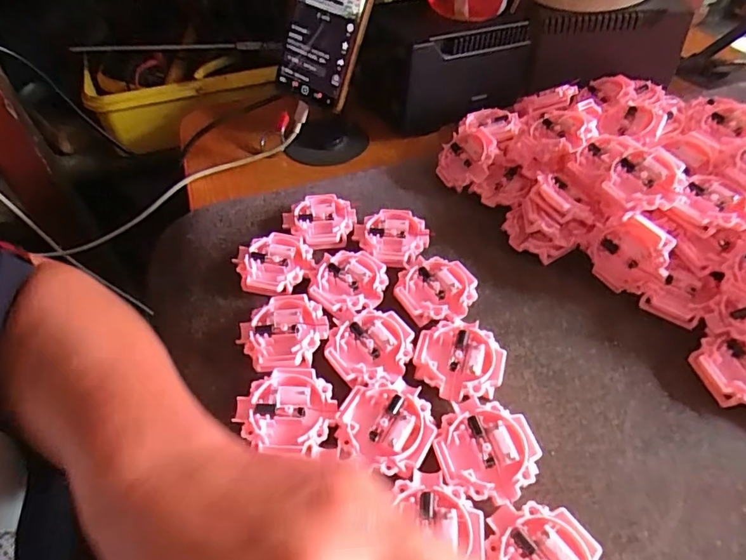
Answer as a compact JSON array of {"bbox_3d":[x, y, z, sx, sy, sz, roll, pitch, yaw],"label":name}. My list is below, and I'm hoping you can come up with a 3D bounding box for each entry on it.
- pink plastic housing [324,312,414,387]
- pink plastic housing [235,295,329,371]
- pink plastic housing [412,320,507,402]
[{"bbox_3d":[0.000,0.042,0.303,0.051,0.009,0.049,0,49,0],"label":"pink plastic housing"},{"bbox_3d":[-0.056,0.036,0.313,0.053,0.024,0.052,-5,49,-4],"label":"pink plastic housing"},{"bbox_3d":[0.052,0.048,0.298,0.051,0.009,0.050,1,48,-1],"label":"pink plastic housing"}]

